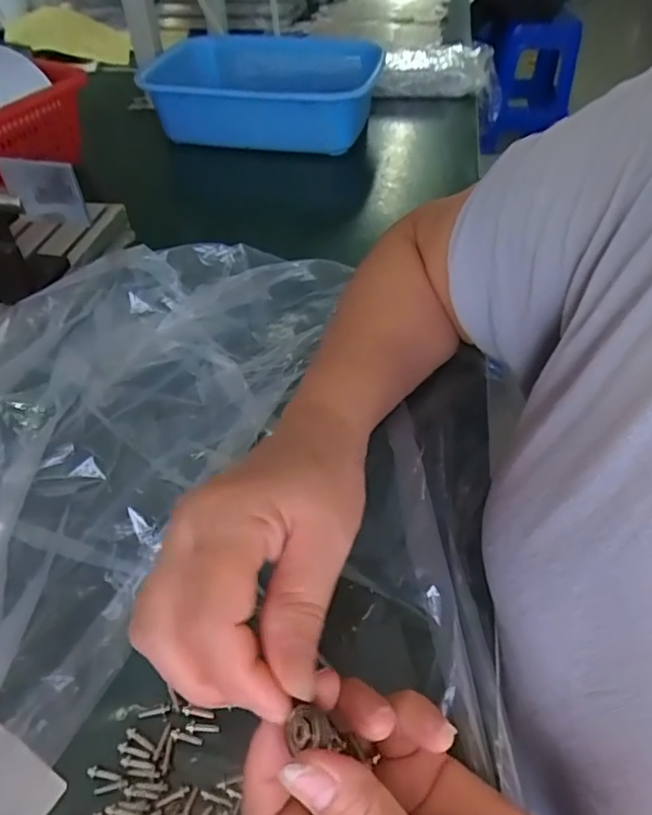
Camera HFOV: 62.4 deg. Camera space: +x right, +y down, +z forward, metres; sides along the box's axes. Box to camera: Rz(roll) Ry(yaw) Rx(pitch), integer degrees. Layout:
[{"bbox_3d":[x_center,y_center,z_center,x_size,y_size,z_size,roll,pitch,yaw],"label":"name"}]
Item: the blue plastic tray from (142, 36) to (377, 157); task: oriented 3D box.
[{"bbox_3d":[-0.083,-0.421,0.717,0.260,0.083,0.267,10,49,9],"label":"blue plastic tray"}]

